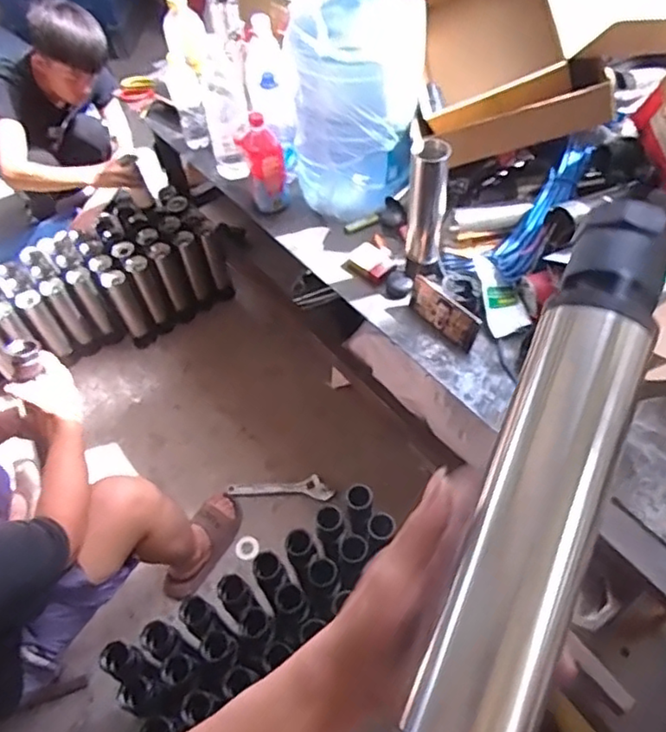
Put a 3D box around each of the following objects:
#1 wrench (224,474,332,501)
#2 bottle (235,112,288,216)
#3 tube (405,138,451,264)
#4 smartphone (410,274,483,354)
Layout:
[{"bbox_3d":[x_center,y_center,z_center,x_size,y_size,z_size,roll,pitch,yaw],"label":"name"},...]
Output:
[{"bbox_3d":[-0.141,0.325,1.682,0.283,0.018,0.070,2,55,5],"label":"wrench"},{"bbox_3d":[-0.154,-0.447,1.369,0.090,0.208,0.098,-11,55,-4],"label":"bottle"},{"bbox_3d":[0.175,-0.298,1.158,0.066,0.243,0.056,6,56,8],"label":"tube"},{"bbox_3d":[0.206,-0.101,1.177,0.013,0.068,0.178,-4,38,-42],"label":"smartphone"}]

